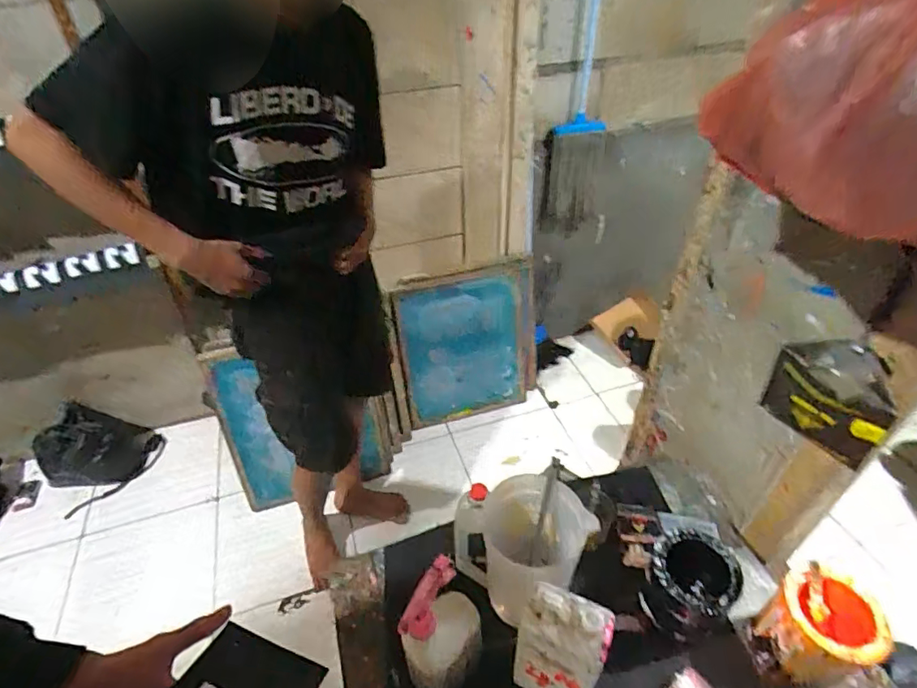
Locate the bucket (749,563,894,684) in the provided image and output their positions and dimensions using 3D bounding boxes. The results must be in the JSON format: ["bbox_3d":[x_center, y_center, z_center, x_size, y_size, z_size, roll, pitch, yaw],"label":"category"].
[{"bbox_3d":[0.466,0.376,0.657,0.121,0.132,0.108,-26,46,-26],"label":"bucket"}]

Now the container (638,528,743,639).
[{"bbox_3d":[0.318,0.343,0.701,0.104,0.151,0.105,-1,40,1],"label":"container"}]

